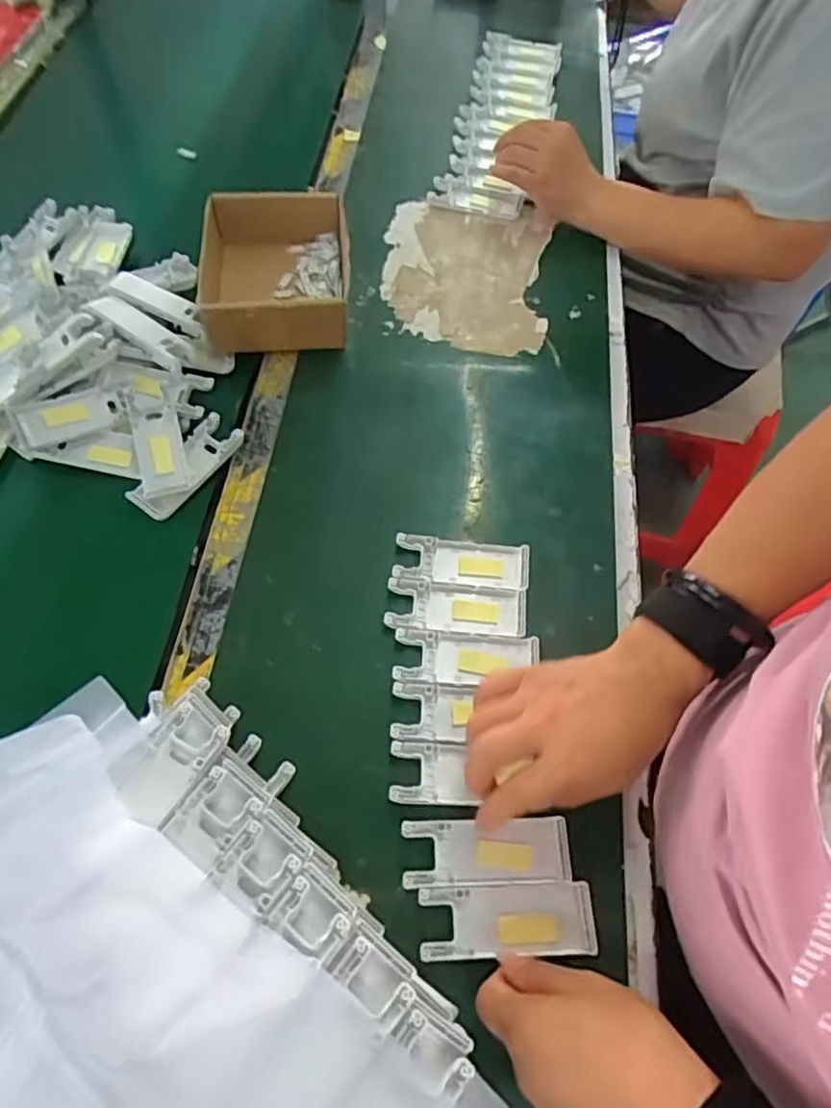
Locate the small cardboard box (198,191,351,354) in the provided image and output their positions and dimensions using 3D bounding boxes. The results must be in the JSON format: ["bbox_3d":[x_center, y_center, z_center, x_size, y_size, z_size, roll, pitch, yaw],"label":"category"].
[{"bbox_3d":[-0.134,-0.277,0.631,0.134,0.057,0.169,-3,61,-4],"label":"small cardboard box"}]

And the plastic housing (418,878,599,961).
[{"bbox_3d":[0.057,0.226,0.402,0.104,0.006,0.041,0,61,-1],"label":"plastic housing"}]

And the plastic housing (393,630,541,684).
[{"bbox_3d":[0.038,0.077,0.480,0.104,0.011,0.039,3,61,0],"label":"plastic housing"}]

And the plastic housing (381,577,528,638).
[{"bbox_3d":[0.031,0.041,0.499,0.104,0.009,0.041,4,61,0],"label":"plastic housing"}]

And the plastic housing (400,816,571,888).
[{"bbox_3d":[0.046,0.192,0.418,0.105,0.007,0.038,0,61,-2],"label":"plastic housing"}]

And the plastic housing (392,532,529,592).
[{"bbox_3d":[0.037,0.006,0.518,0.104,0.011,0.041,6,61,1],"label":"plastic housing"}]

